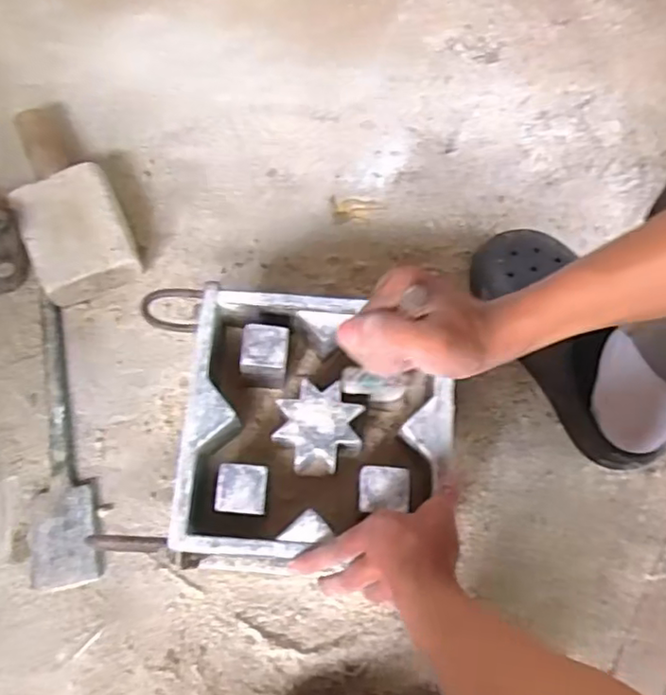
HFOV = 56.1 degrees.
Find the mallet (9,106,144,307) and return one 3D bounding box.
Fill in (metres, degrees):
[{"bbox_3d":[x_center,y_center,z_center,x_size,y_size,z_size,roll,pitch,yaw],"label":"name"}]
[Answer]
[{"bbox_3d":[-0.310,-0.173,0.716,0.107,0.049,0.252,-24,75,-8],"label":"mallet"}]

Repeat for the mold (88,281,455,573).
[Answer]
[{"bbox_3d":[-0.042,0.072,0.568,0.276,0.081,0.225,6,73,1],"label":"mold"}]

